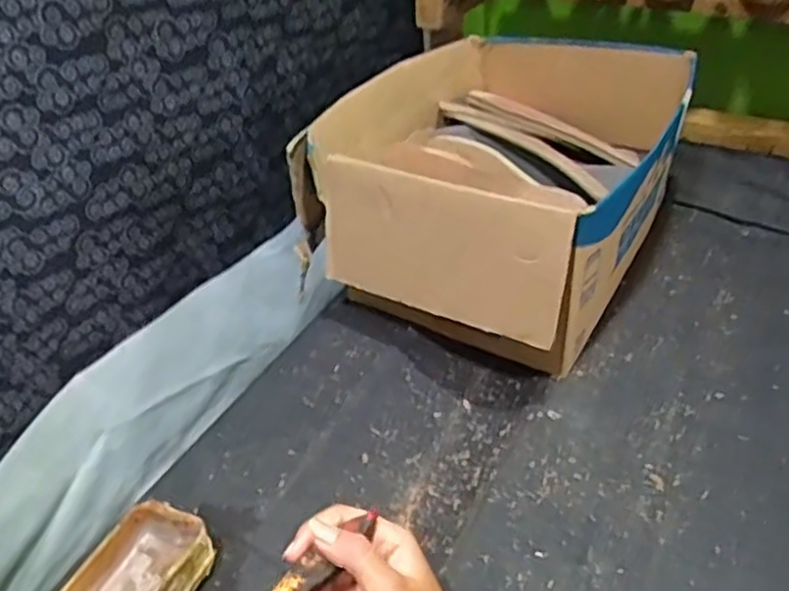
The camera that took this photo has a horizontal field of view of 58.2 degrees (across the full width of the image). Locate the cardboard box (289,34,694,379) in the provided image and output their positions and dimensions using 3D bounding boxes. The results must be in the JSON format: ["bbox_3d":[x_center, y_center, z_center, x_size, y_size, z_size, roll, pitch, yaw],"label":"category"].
[{"bbox_3d":[0.094,-0.125,0.739,0.332,0.170,0.378,18,44,24],"label":"cardboard box"}]

